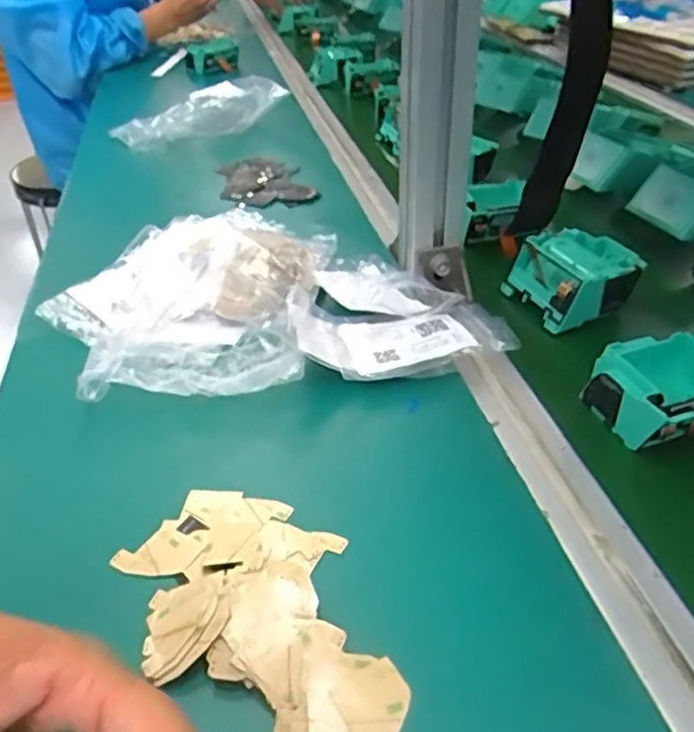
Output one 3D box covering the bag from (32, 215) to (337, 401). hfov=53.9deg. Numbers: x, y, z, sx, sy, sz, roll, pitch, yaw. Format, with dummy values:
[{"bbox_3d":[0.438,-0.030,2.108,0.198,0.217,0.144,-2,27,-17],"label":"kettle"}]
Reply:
[{"bbox_3d":[-0.121,-0.067,0.524,0.204,0.039,0.274,0,33,6],"label":"bag"}]

